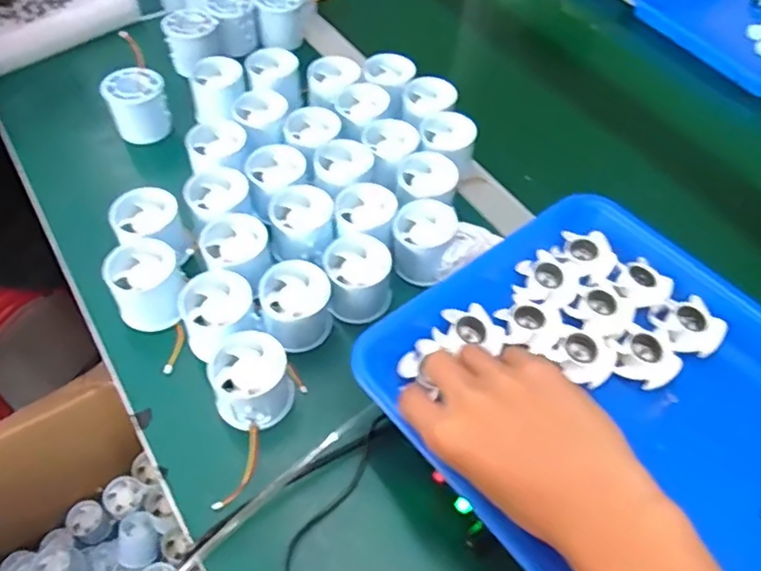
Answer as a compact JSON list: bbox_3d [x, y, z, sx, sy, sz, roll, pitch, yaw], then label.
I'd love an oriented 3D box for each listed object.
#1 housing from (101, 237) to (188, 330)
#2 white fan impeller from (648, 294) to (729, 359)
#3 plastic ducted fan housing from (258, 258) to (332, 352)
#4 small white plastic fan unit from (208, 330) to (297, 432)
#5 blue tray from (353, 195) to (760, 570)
[{"bbox_3d":[-0.183,0.000,0.466,0.051,0.051,0.055,-24,58,-20],"label":"housing"},{"bbox_3d":[0.213,0.030,0.409,0.044,0.016,0.041,38,59,22],"label":"white fan impeller"},{"bbox_3d":[-0.066,0.016,0.459,0.053,0.045,0.055,2,53,-3],"label":"plastic ducted fan housing"},{"bbox_3d":[-0.092,0.070,0.424,0.050,0.050,0.054,2,53,-3],"label":"small white plastic fan unit"},{"bbox_3d":[0.179,0.090,0.363,0.263,0.041,0.336,-31,61,-24],"label":"blue tray"}]

